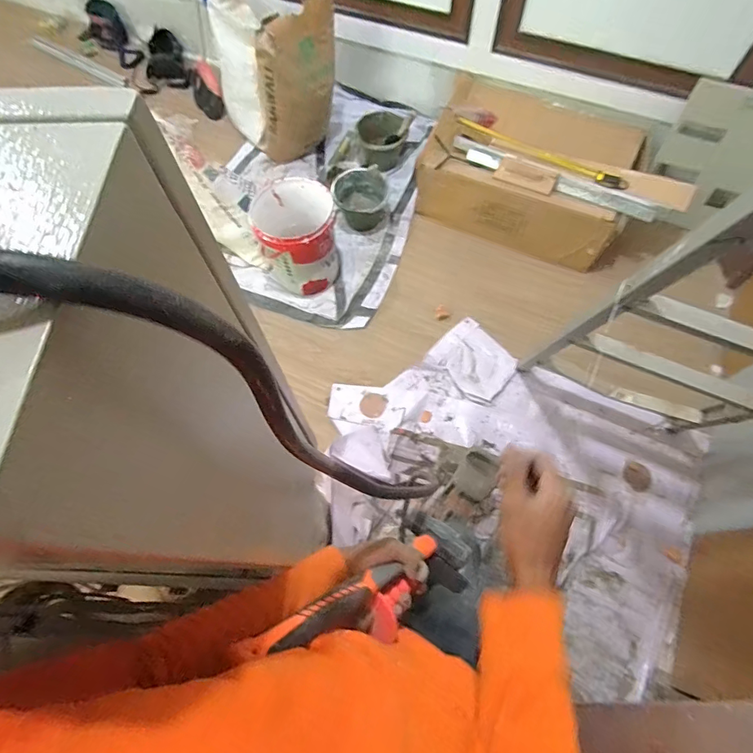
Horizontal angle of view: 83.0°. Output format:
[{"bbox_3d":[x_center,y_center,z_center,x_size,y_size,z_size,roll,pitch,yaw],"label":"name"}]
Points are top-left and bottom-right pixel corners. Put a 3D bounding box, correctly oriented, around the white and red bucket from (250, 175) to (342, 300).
[{"bbox_3d":[-0.309,-0.547,1.737,0.316,0.376,0.318,-1,66,2],"label":"white and red bucket"}]

